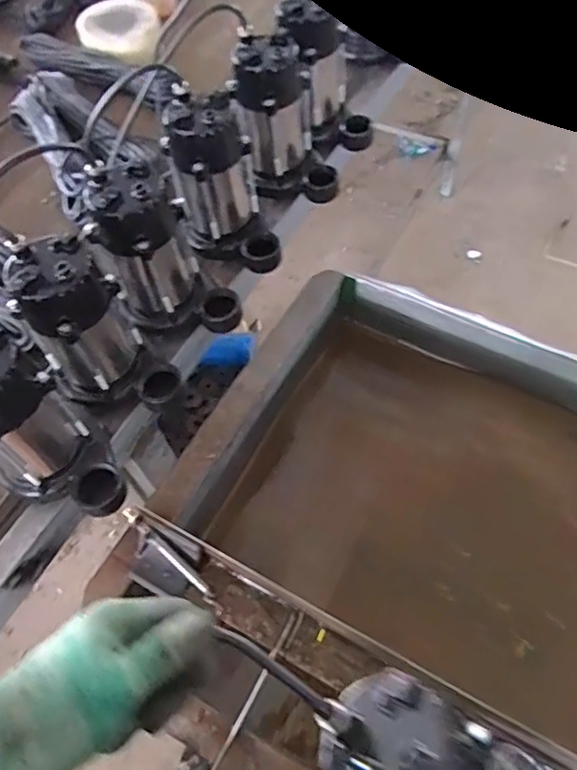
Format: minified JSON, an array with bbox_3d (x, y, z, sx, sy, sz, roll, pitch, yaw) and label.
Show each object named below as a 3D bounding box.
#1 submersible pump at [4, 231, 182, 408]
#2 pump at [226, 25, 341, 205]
[{"bbox_3d":[-0.213,-0.051,0.662,0.118,0.207,0.133,-34,62,-17],"label":"submersible pump"},{"bbox_3d":[-0.005,-0.370,0.848,0.115,0.199,0.140,-25,60,-12],"label":"pump"}]

